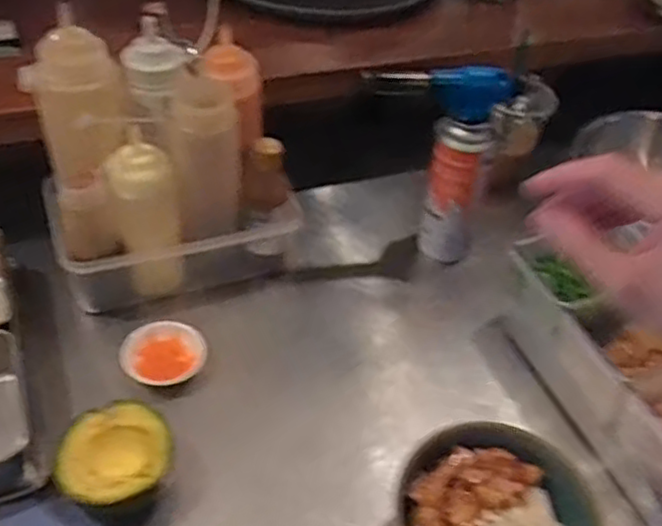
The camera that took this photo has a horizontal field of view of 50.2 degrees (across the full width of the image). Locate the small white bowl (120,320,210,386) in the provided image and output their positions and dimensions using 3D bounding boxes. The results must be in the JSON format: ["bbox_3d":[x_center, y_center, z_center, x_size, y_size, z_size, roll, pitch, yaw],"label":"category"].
[{"bbox_3d":[-0.164,0.095,0.698,0.080,0.039,0.070,-7,45,-12],"label":"small white bowl"}]

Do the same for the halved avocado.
[{"bbox_3d":[-0.181,0.173,0.596,0.088,0.071,0.092,3,44,-2],"label":"halved avocado"}]

